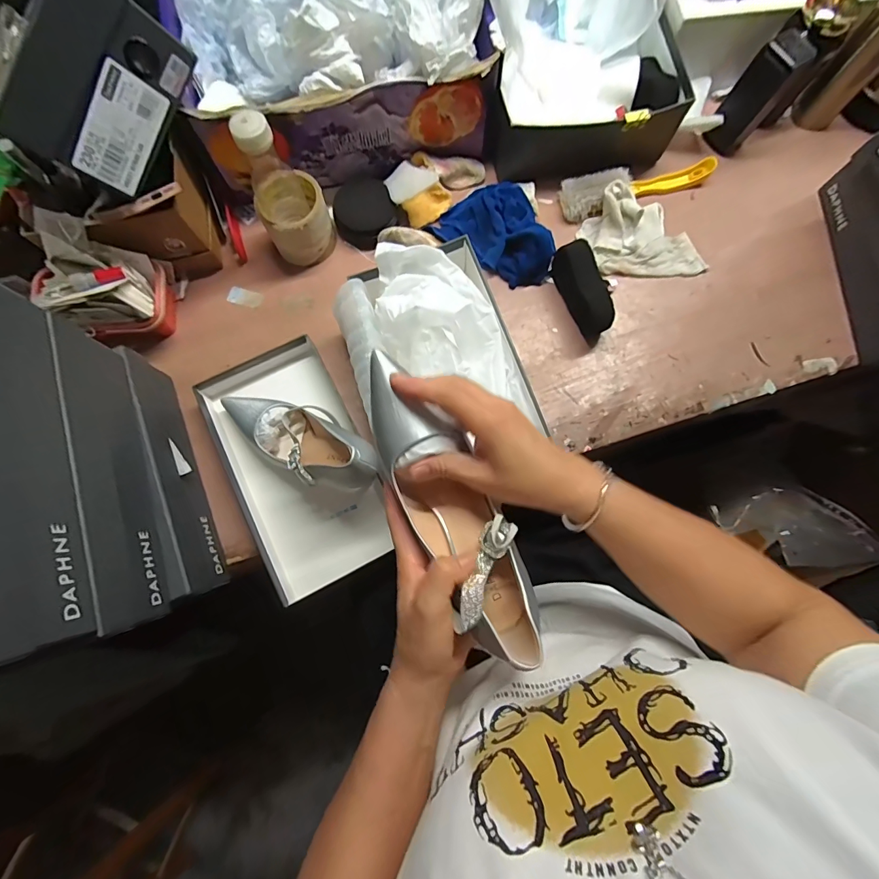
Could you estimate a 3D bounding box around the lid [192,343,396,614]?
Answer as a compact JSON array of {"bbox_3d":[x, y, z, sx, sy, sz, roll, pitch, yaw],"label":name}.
[{"bbox_3d":[-0.180,0.029,0.530,0.163,0.033,0.305,-27,80,-6],"label":"lid"}]

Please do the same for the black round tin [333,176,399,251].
[{"bbox_3d":[-0.108,-0.333,0.603,0.096,0.037,0.095,-33,81,-7],"label":"black round tin"}]

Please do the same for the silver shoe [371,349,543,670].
[{"bbox_3d":[0.009,0.053,0.315,0.066,0.066,0.248,-28,86,-6],"label":"silver shoe"}]

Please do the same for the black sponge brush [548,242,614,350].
[{"bbox_3d":[0.195,-0.202,0.562,0.035,0.066,0.123,-22,80,-5],"label":"black sponge brush"}]

